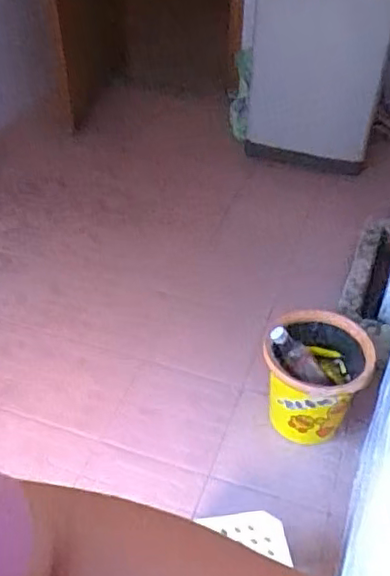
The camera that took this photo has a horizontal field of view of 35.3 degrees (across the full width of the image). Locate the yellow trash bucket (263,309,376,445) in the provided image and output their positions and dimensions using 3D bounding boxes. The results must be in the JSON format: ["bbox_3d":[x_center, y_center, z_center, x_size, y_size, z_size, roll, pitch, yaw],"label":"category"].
[{"bbox_3d":[0.295,0.230,1.560,0.243,0.276,0.224,0,42,0],"label":"yellow trash bucket"}]

